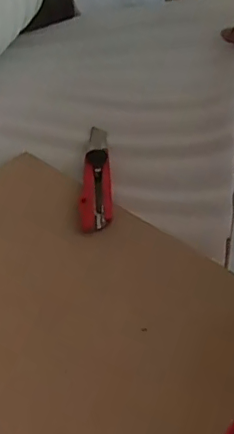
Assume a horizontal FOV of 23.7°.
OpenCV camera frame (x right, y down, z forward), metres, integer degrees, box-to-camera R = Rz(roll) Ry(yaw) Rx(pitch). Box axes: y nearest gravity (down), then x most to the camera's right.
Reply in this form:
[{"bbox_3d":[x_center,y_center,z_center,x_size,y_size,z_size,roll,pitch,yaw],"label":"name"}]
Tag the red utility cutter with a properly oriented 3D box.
[{"bbox_3d":[-0.020,-0.050,0.571,0.030,0.012,0.175,0,42,0],"label":"red utility cutter"}]

